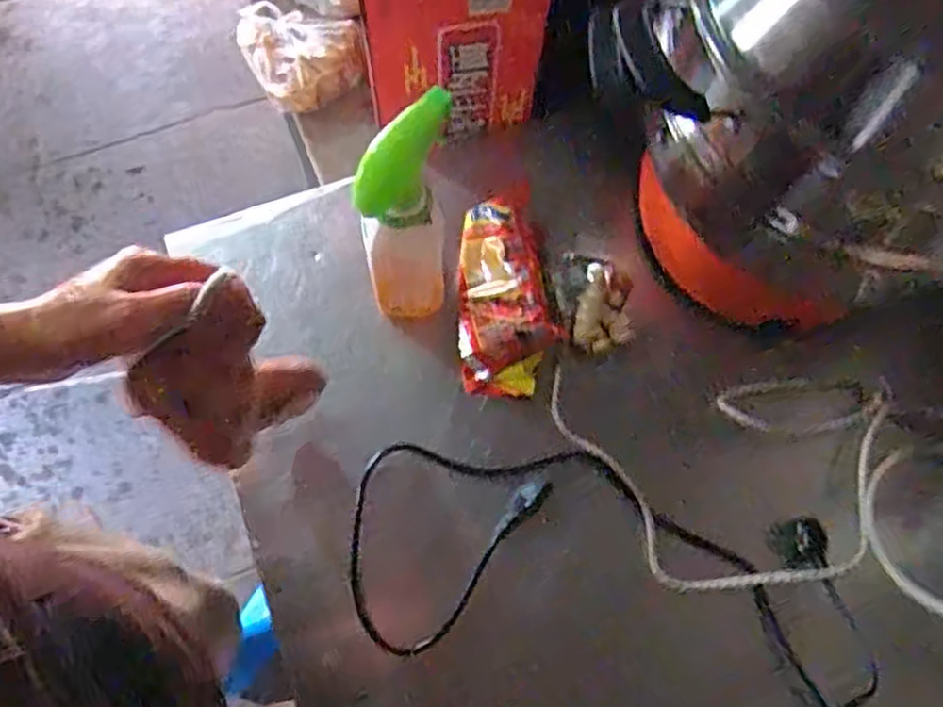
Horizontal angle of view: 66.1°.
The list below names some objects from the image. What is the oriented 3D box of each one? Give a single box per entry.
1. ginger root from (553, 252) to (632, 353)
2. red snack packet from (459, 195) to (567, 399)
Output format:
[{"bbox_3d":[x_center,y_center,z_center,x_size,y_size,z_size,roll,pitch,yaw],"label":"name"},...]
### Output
[{"bbox_3d":[0.114,-0.049,0.689,0.071,0.025,0.096,4,72,0],"label":"ginger root"},{"bbox_3d":[0.033,-0.055,0.666,0.088,0.043,0.179,2,72,-1],"label":"red snack packet"}]

